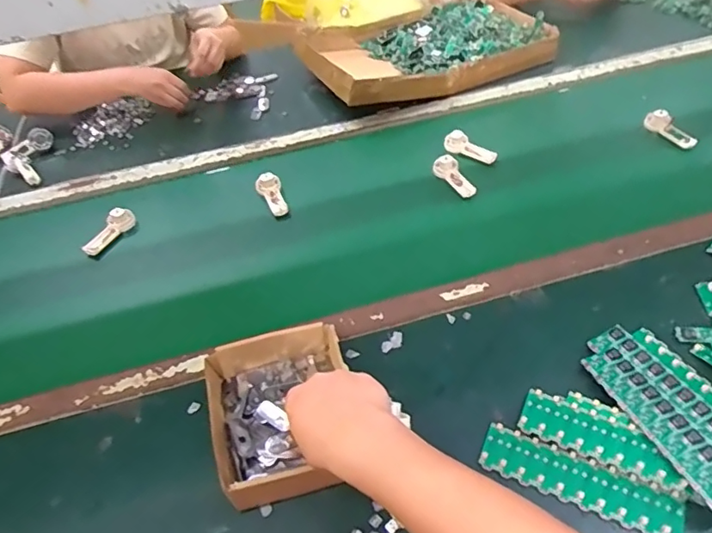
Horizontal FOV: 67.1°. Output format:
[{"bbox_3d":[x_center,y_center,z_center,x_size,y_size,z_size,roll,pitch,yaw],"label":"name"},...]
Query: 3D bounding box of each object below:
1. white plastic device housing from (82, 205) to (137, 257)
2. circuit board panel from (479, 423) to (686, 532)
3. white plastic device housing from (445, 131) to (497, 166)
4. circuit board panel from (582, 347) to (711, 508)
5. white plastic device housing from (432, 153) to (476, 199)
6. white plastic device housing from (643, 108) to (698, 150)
[{"bbox_3d":[-0.377,-0.055,0.814,0.031,0.026,0.089,26,57,26],"label":"white plastic device housing"},{"bbox_3d":[0.218,0.209,0.526,0.184,0.008,0.047,17,54,20],"label":"circuit board panel"},{"bbox_3d":[0.189,-0.200,0.894,0.093,0.022,0.028,33,61,30],"label":"white plastic device housing"},{"bbox_3d":[0.309,0.156,0.543,0.045,0.005,0.184,-20,44,-11],"label":"circuit board panel"},{"bbox_3d":[0.154,-0.142,0.849,0.039,0.019,0.086,-21,50,-11],"label":"white plastic device housing"},{"bbox_3d":[0.515,-0.227,0.878,0.026,0.027,0.089,-26,52,-15],"label":"white plastic device housing"}]

